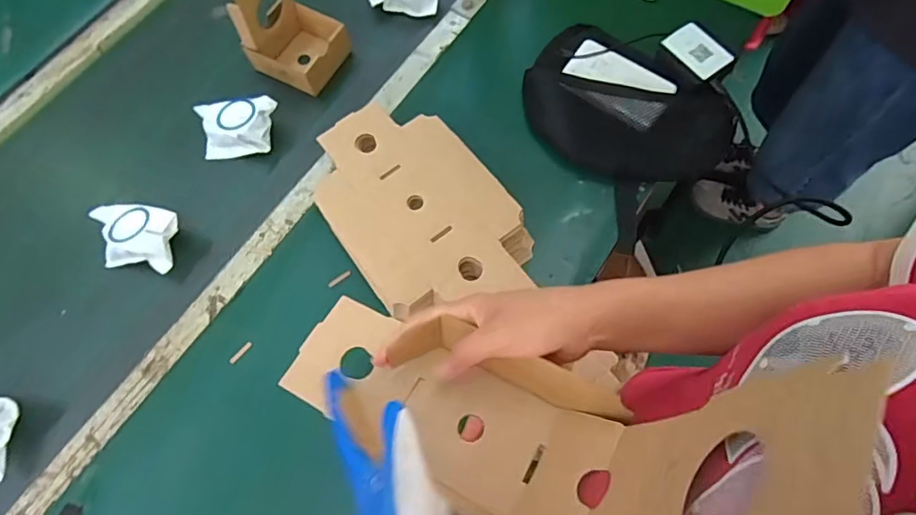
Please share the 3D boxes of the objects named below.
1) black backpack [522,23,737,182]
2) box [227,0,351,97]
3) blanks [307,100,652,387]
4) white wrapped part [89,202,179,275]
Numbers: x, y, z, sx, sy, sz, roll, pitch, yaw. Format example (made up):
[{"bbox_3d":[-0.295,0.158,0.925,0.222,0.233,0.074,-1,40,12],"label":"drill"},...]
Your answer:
[{"bbox_3d":[0.214,-0.190,0.696,0.267,0.063,0.181,32,74,14],"label":"black backpack"},{"bbox_3d":[-0.221,-0.315,0.729,0.131,0.148,0.105,26,72,13],"label":"box"},{"bbox_3d":[-0.053,-0.061,0.649,0.194,0.048,0.288,-30,70,-9],"label":"blanks"},{"bbox_3d":[-0.403,-0.026,0.671,0.111,0.053,0.076,8,69,6],"label":"white wrapped part"}]

